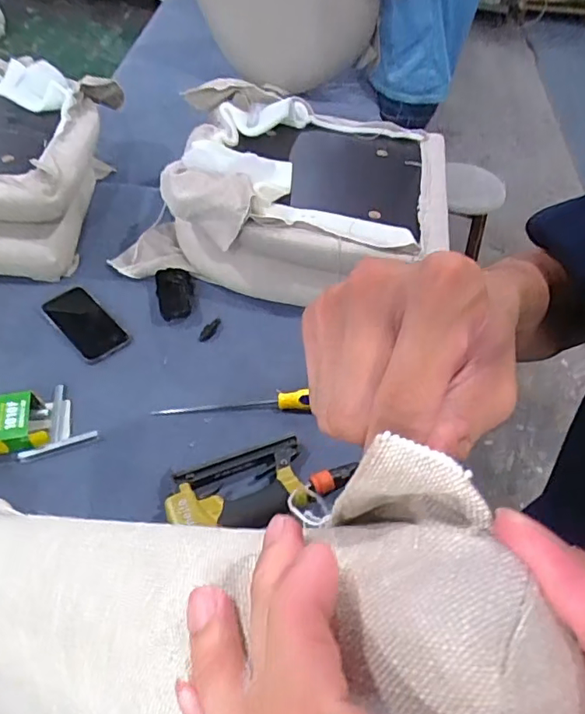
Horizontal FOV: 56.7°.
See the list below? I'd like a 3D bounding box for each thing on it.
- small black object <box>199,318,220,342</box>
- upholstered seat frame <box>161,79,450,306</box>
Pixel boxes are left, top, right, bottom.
[{"bbox_3d":[-0.136,-0.044,0.892,0.021,0.005,0.051,29,68,19],"label":"small black object"},{"bbox_3d":[0.029,-0.293,0.990,0.480,0.194,0.412,7,50,2],"label":"upholstered seat frame"}]

